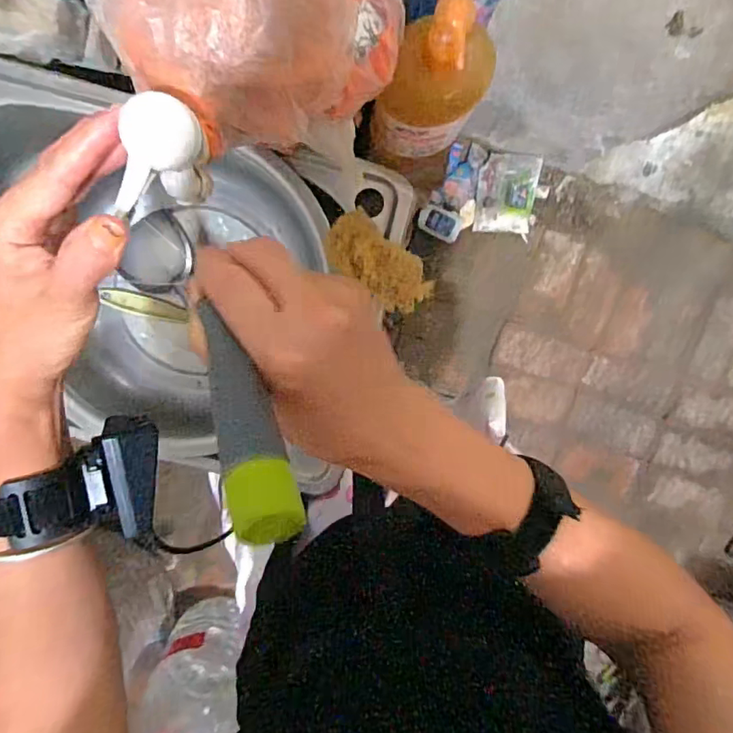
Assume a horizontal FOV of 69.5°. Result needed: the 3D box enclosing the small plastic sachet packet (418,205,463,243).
[{"bbox_3d":[0.173,-0.336,1.236,0.100,0.015,0.068,24,97,-4],"label":"small plastic sachet packet"}]

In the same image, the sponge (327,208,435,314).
[{"bbox_3d":[0.014,-0.106,0.557,0.121,0.031,0.062,36,96,-19],"label":"sponge"}]

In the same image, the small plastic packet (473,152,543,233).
[{"bbox_3d":[0.325,-0.398,1.221,0.135,0.010,0.169,3,110,-1],"label":"small plastic packet"}]

